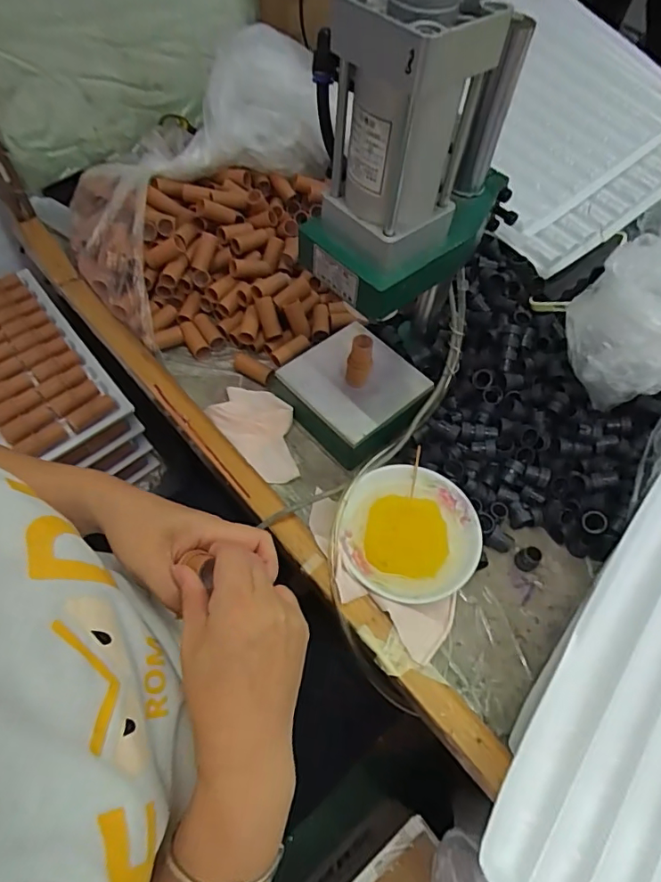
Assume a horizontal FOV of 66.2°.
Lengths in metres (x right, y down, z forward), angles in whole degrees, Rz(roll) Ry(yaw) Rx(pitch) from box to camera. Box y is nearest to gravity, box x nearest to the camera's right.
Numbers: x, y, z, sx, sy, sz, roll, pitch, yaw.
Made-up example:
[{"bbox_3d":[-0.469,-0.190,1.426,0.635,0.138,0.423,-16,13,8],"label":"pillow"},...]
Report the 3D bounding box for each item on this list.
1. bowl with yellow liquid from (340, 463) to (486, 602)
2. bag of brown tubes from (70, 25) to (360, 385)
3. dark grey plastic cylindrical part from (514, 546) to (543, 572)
[{"bbox_3d":[0.075,0.089,0.488,0.127,0.035,0.132,2,58,-3],"label":"bowl with yellow liquid"},{"bbox_3d":[-0.154,-0.278,0.610,0.334,0.177,0.382,-6,59,-7],"label":"bag of brown tubes"},{"bbox_3d":[0.190,0.113,0.487,0.018,0.024,0.020,-34,66,-21],"label":"dark grey plastic cylindrical part"}]

